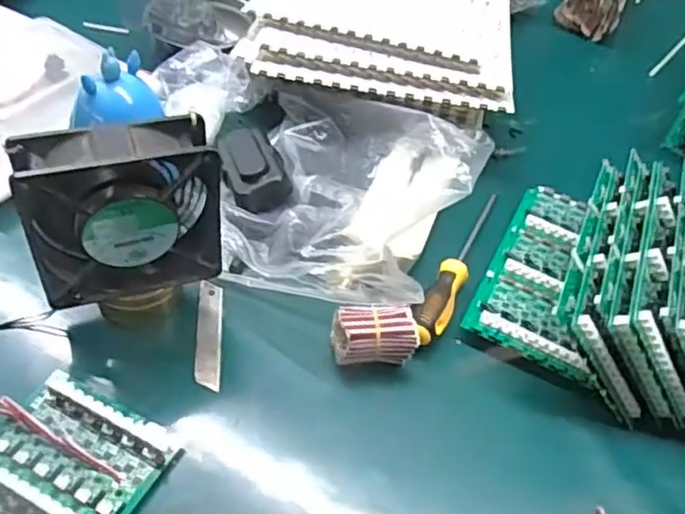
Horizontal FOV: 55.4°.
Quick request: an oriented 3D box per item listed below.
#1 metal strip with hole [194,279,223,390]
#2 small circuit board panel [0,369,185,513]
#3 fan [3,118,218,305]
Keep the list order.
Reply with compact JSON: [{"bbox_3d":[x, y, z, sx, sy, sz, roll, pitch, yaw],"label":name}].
[{"bbox_3d":[-0.101,0.058,0.494,0.019,0.006,0.095,-5,47,-3],"label":"metal strip with hole"},{"bbox_3d":[-0.175,0.139,0.393,0.100,0.016,0.124,24,51,15],"label":"small circuit board panel"},{"bbox_3d":[-0.145,-0.030,0.436,0.122,0.111,0.046,-14,52,-18],"label":"fan"}]

